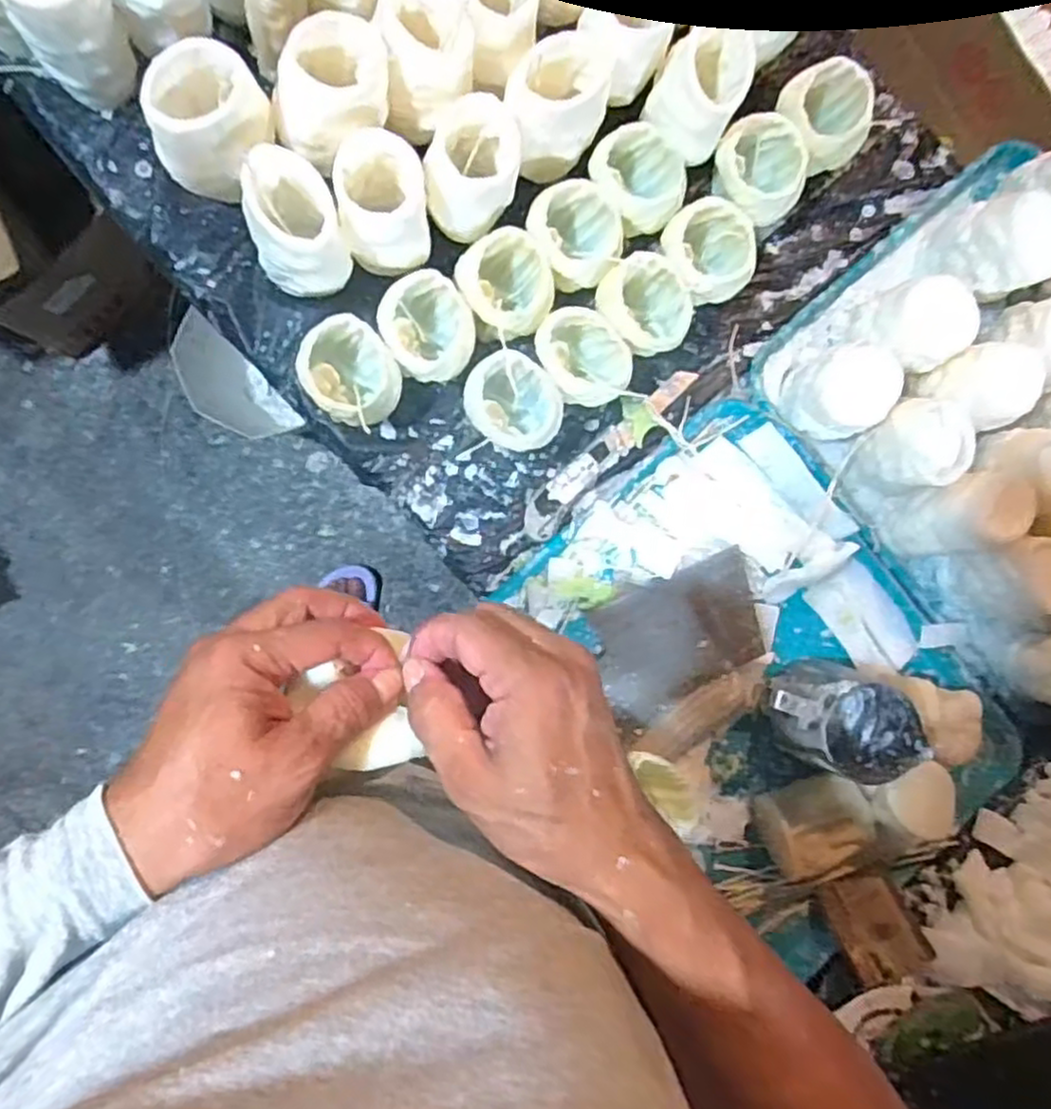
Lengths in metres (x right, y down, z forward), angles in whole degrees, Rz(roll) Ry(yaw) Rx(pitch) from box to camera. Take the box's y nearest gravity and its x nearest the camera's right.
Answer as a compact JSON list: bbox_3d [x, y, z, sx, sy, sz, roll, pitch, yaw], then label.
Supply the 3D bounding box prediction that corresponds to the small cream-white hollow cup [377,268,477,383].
[{"bbox_3d":[-0.077,-0.176,0.584,0.070,0.050,0.079,-32,96,-6],"label":"small cream-white hollow cup"}]

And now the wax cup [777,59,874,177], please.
[{"bbox_3d":[0.248,-0.362,0.626,0.071,0.071,0.071,0,92,-8],"label":"wax cup"}]

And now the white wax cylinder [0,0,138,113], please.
[{"bbox_3d":[-0.320,-0.375,0.514,0.064,0.114,0.064,0,92,-8],"label":"white wax cylinder"}]

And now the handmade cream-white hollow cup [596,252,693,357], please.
[{"bbox_3d":[0.095,-0.202,0.618,0.069,0.060,0.079,-33,96,-6],"label":"handmade cream-white hollow cup"}]

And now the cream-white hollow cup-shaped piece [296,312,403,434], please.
[{"bbox_3d":[-0.134,-0.136,0.570,0.069,0.058,0.084,-34,96,-6],"label":"cream-white hollow cup-shaped piece"}]

